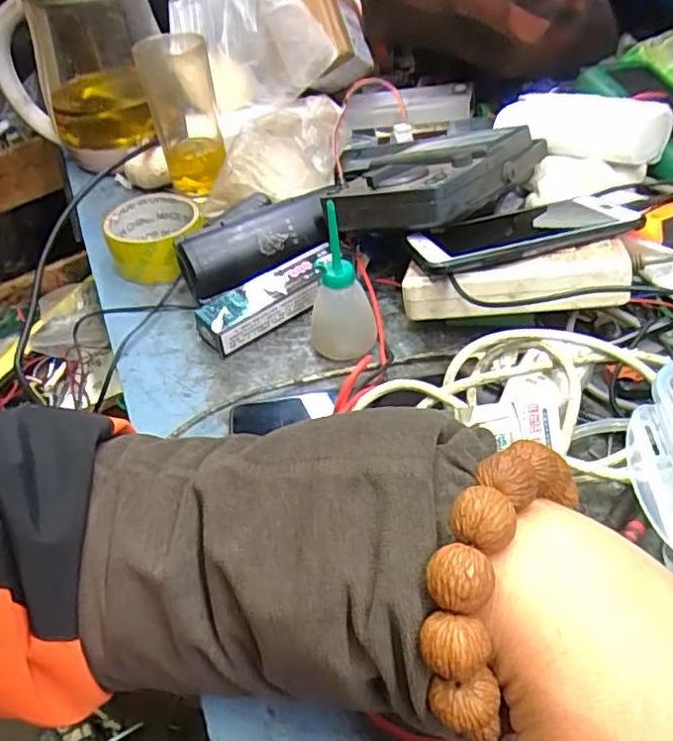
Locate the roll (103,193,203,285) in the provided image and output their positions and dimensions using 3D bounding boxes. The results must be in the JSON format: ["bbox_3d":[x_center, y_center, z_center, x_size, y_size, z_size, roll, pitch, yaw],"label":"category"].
[{"bbox_3d":[-0.164,-0.122,0.564,0.090,0.050,0.090,-3,43,3],"label":"roll"}]

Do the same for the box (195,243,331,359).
[{"bbox_3d":[-0.051,-0.056,0.488,0.119,0.033,0.041,-30,48,-24],"label":"box"}]

